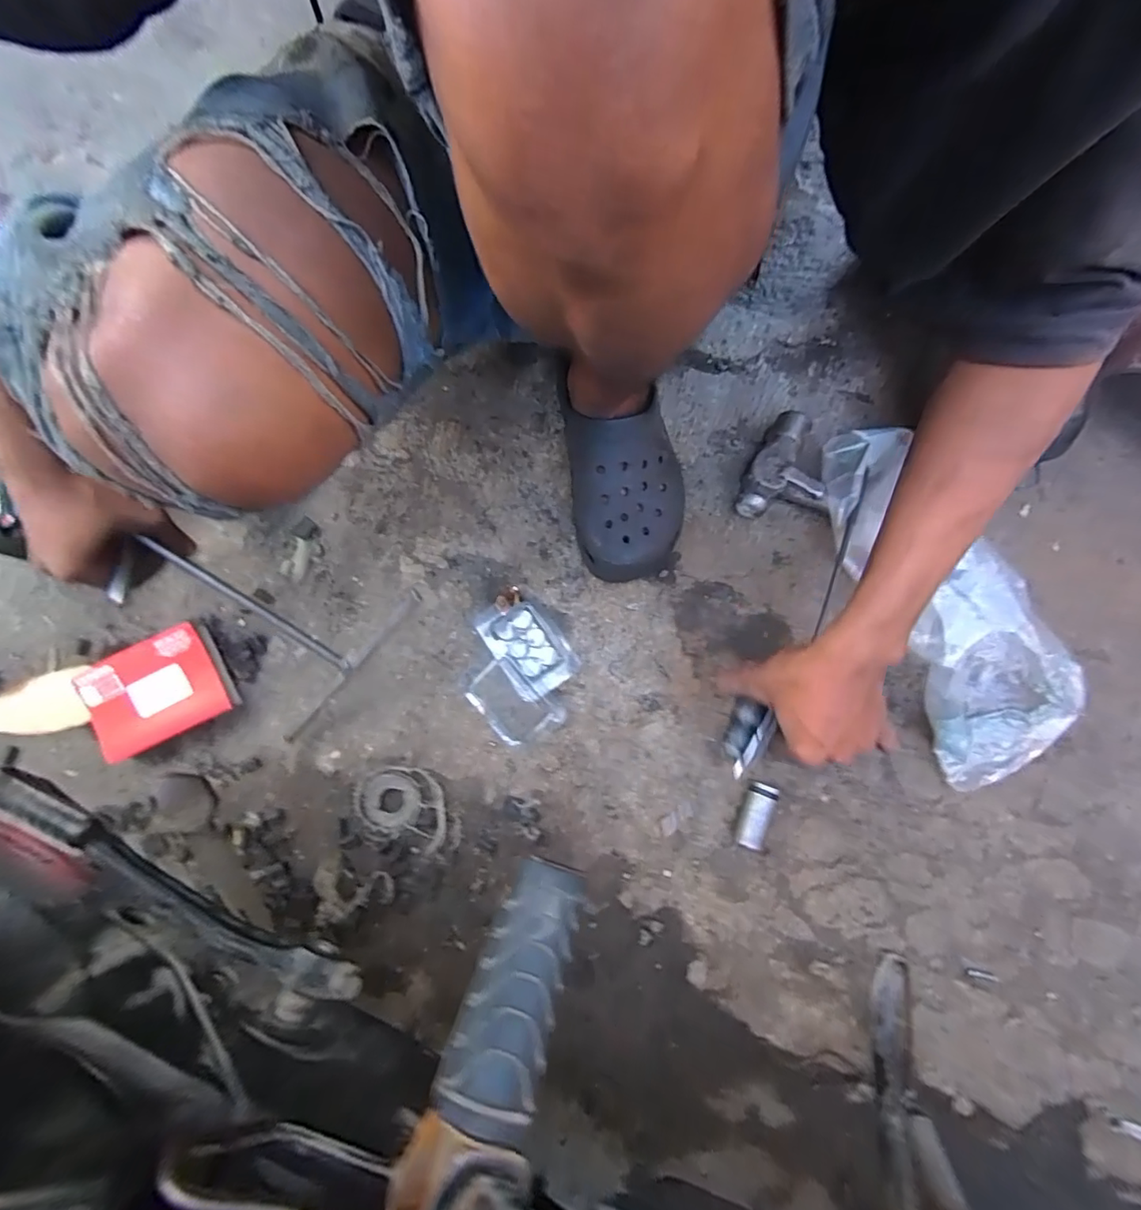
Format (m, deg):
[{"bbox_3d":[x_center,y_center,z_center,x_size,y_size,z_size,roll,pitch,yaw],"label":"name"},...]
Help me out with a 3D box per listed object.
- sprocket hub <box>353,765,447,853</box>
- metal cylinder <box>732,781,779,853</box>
[{"bbox_3d":[-0.162,0.192,0.500,0.092,0.006,0.069,15,77,4],"label":"sprocket hub"},{"bbox_3d":[0.171,0.196,0.488,0.026,0.028,0.060,20,77,5],"label":"metal cylinder"}]

